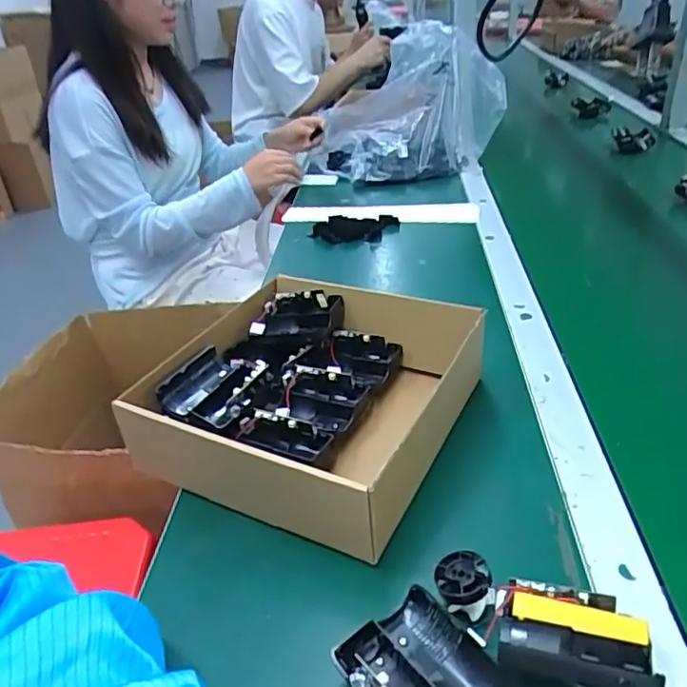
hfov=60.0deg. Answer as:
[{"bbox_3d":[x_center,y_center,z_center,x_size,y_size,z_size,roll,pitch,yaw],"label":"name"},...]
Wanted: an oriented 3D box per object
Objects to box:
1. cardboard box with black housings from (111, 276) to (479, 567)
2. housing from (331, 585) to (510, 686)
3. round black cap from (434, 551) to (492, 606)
[{"bbox_3d":[-0.033,0.040,0.520,0.247,0.079,0.233,12,37,27],"label":"cardboard box with black housings"},{"bbox_3d":[0.051,0.185,0.318,0.071,0.041,0.097,-29,39,-31],"label":"housing"},{"bbox_3d":[0.074,0.143,0.367,0.033,0.008,0.029,-8,33,-2],"label":"round black cap"}]

